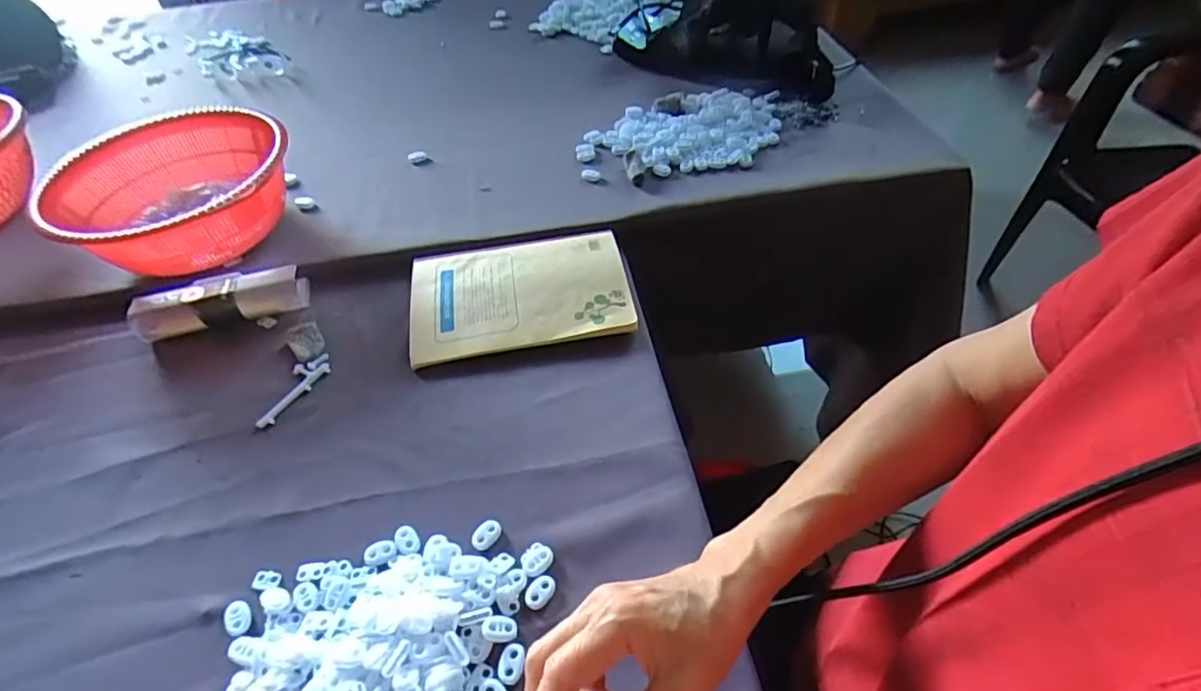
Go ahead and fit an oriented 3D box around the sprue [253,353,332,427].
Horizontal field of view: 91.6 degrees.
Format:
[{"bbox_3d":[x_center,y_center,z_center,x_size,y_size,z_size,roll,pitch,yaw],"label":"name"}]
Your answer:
[{"bbox_3d":[-0.273,0.038,0.519,0.028,0.005,0.082,18,53,20],"label":"sprue"}]

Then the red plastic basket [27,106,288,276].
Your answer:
[{"bbox_3d":[-0.430,-0.146,0.621,0.215,0.106,0.225,-33,54,-21],"label":"red plastic basket"}]

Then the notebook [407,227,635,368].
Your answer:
[{"bbox_3d":[-0.080,-0.053,0.572,0.205,0.022,0.141,-9,49,-2],"label":"notebook"}]

